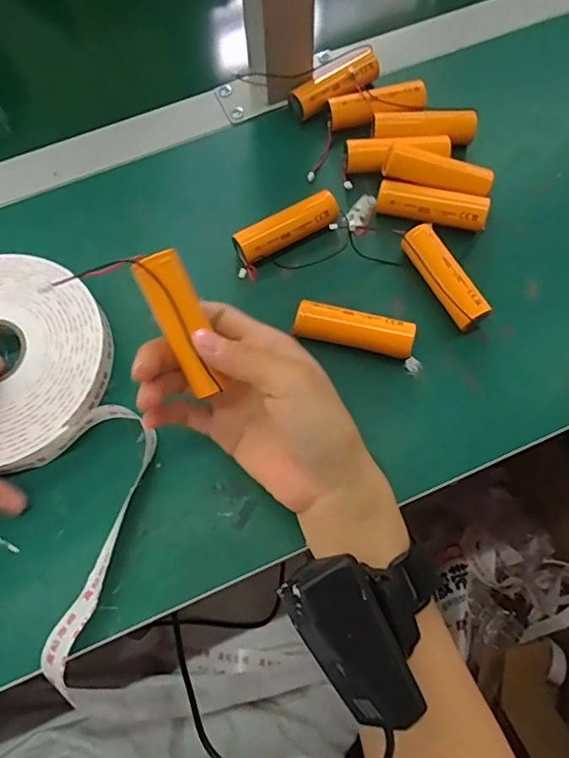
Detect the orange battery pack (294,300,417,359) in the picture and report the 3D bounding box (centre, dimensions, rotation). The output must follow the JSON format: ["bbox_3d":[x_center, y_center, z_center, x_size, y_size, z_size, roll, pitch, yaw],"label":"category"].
[{"bbox_3d":[0.043,-0.029,0.330,0.071,0.022,0.021,12,69,5],"label":"orange battery pack"}]

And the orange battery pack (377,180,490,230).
[{"bbox_3d":[0.098,-0.113,0.359,0.071,0.023,0.020,12,69,5],"label":"orange battery pack"}]

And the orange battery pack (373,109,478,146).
[{"bbox_3d":[0.099,-0.178,0.375,0.070,0.015,0.018,3,68,1],"label":"orange battery pack"}]

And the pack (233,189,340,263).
[{"bbox_3d":[0.003,-0.098,0.356,0.072,0.018,0.022,-30,71,-11],"label":"pack"}]

